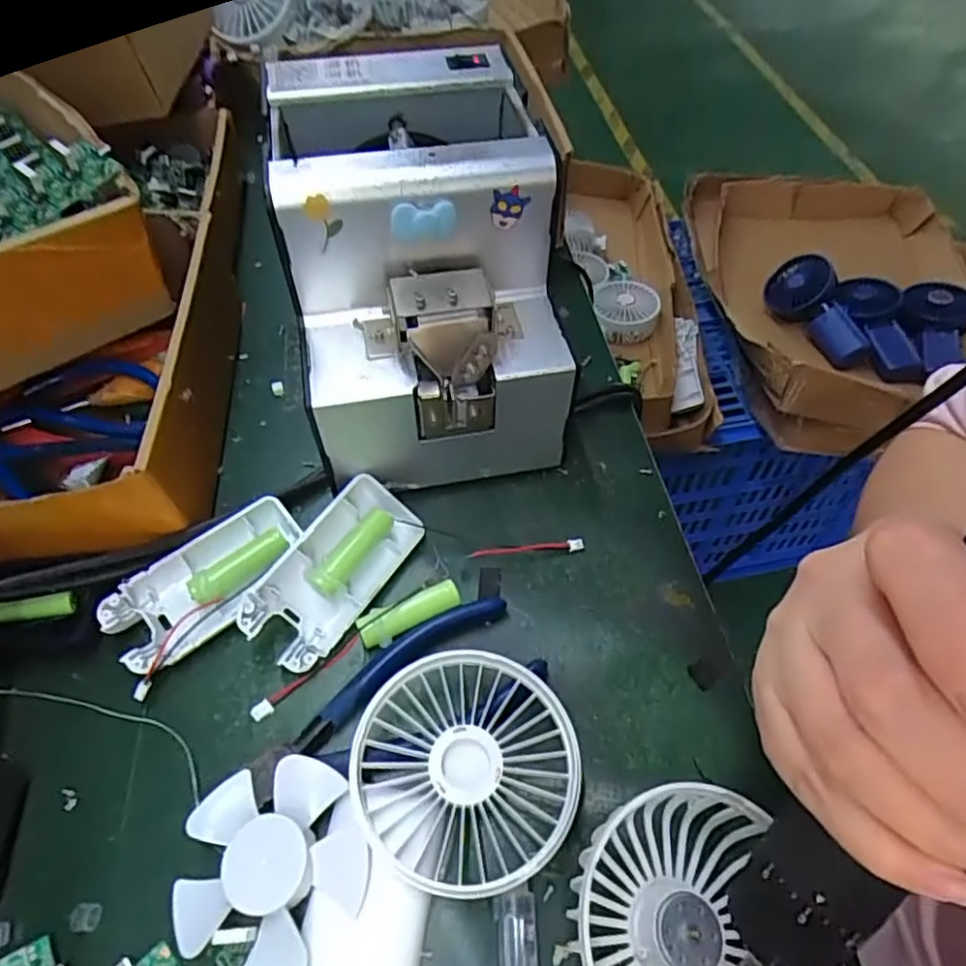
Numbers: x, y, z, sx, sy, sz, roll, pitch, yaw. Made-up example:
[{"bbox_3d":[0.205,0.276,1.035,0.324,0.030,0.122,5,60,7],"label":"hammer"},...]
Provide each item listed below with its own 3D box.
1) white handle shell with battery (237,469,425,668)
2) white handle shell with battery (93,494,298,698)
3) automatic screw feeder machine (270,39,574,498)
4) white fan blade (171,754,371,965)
[{"bbox_3d":[-0.073,0.040,0.309,0.048,0.027,0.091,28,59,18],"label":"white handle shell with battery"},{"bbox_3d":[-0.128,0.048,0.308,0.094,0.019,0.047,-36,63,-23],"label":"white handle shell with battery"},{"bbox_3d":[-0.032,-0.102,0.337,0.119,0.151,0.168,-10,55,-8],"label":"automatic screw feeder machine"},{"bbox_3d":[-0.079,0.142,0.241,0.068,0.021,0.068,0,55,-1],"label":"white fan blade"}]

